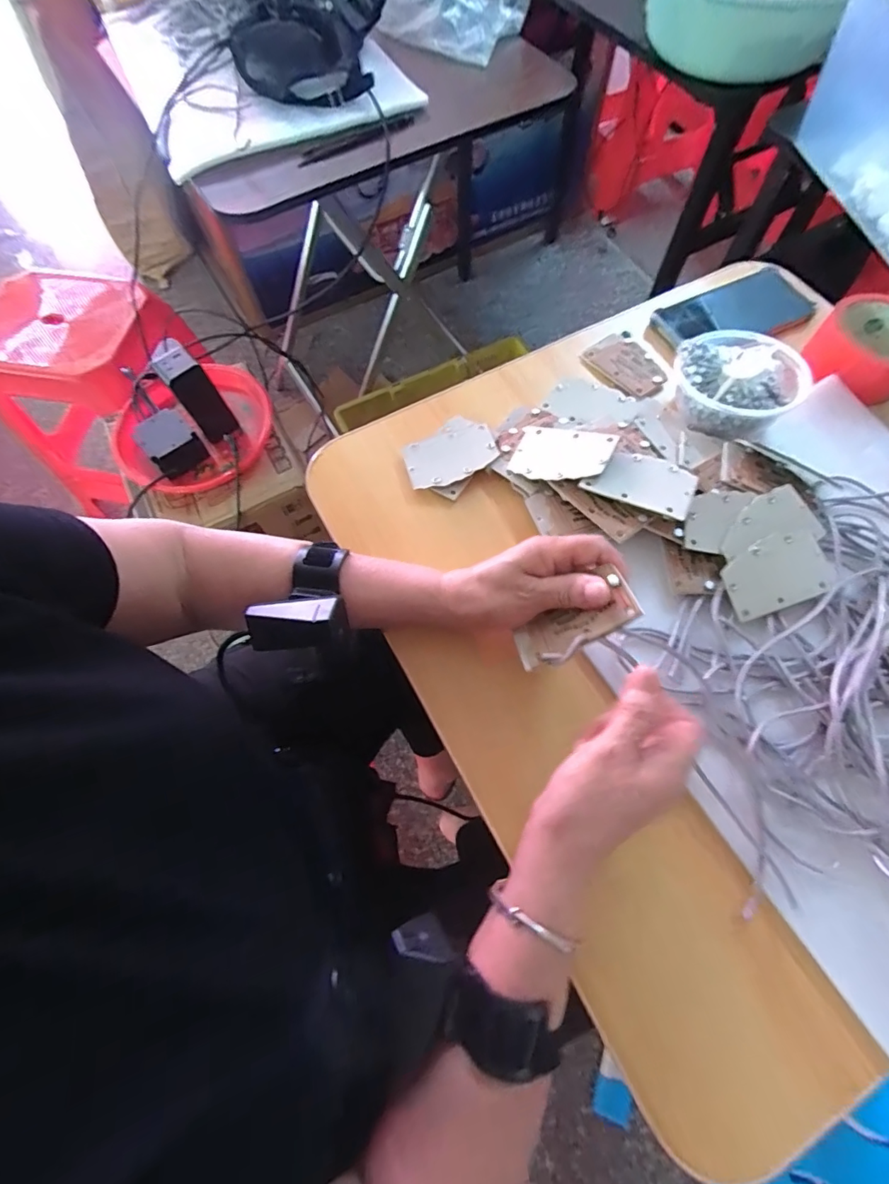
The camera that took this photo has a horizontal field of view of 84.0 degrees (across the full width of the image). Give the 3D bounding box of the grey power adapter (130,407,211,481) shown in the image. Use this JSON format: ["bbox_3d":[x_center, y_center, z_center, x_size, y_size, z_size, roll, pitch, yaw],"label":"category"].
[{"bbox_3d":[-0.414,-0.228,0.739,0.074,0.053,0.086,-40,73,-13],"label":"grey power adapter"}]

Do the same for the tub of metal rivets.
[{"bbox_3d":[0.267,-0.194,0.448,0.095,0.053,0.100,0,68,1],"label":"tub of metal rivets"}]

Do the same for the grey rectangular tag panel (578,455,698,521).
[{"bbox_3d":[0.163,-0.092,0.408,0.083,0.007,0.051,24,68,11],"label":"grey rectangular tag panel"}]

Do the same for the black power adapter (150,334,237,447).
[{"bbox_3d":[-0.365,-0.290,0.736,0.058,0.139,0.052,-31,71,-11],"label":"black power adapter"}]

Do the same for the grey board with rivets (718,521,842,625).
[{"bbox_3d":[0.264,-0.016,0.392,0.083,0.004,0.056,-19,80,-3],"label":"grey board with rivets"}]

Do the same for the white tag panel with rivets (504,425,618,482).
[{"bbox_3d":[0.100,-0.120,0.431,0.085,0.004,0.053,18,72,35],"label":"white tag panel with rivets"}]

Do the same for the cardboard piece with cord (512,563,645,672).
[{"bbox_3d":[0.086,0.021,0.329,0.084,0.008,0.037,-35,48,14],"label":"cardboard piece with cord"}]

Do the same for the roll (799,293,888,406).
[{"bbox_3d":[0.418,-0.243,0.486,0.094,0.045,0.086,0,68,1],"label":"roll"}]

